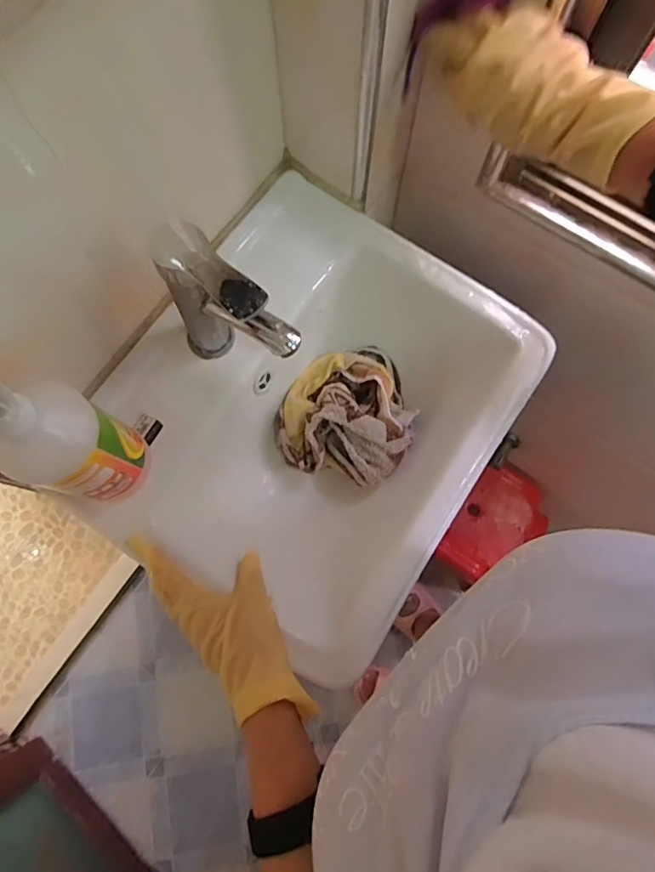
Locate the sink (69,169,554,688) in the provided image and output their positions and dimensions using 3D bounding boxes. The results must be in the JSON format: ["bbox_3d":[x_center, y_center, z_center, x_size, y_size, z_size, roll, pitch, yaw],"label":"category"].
[{"bbox_3d":[-0.008,-0.023,0.537,0.346,0.133,0.413,33,78,8],"label":"sink"}]

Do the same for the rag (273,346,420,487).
[{"bbox_3d":[0.027,-0.034,0.555,0.154,0.074,0.166,15,76,4],"label":"rag"}]

